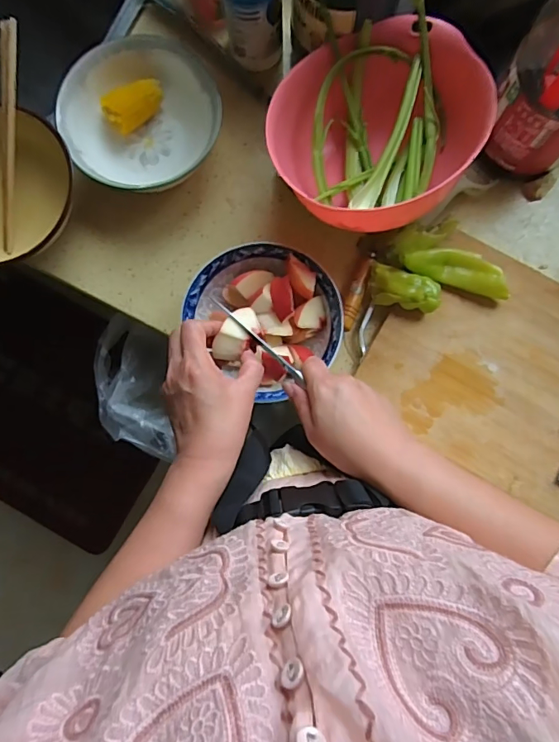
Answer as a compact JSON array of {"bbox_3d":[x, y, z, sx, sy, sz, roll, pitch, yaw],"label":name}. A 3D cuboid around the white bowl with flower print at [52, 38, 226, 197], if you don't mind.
[{"bbox_3d":[-0.159,-0.291,0.555,0.176,0.070,0.159,-36,85,-2],"label":"white bowl with flower print"}]

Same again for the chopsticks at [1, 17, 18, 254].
[{"bbox_3d":[-0.297,-0.252,0.517,0.016,0.009,0.233,10,105,2],"label":"chopsticks"}]

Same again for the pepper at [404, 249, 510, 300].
[{"bbox_3d":[0.197,-0.112,0.525,0.114,0.038,0.035,20,85,3],"label":"pepper"}]

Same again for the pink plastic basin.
[{"bbox_3d":[0.094,-0.247,0.508,0.195,0.120,0.209,0,85,1],"label":"pink plastic basin"}]

